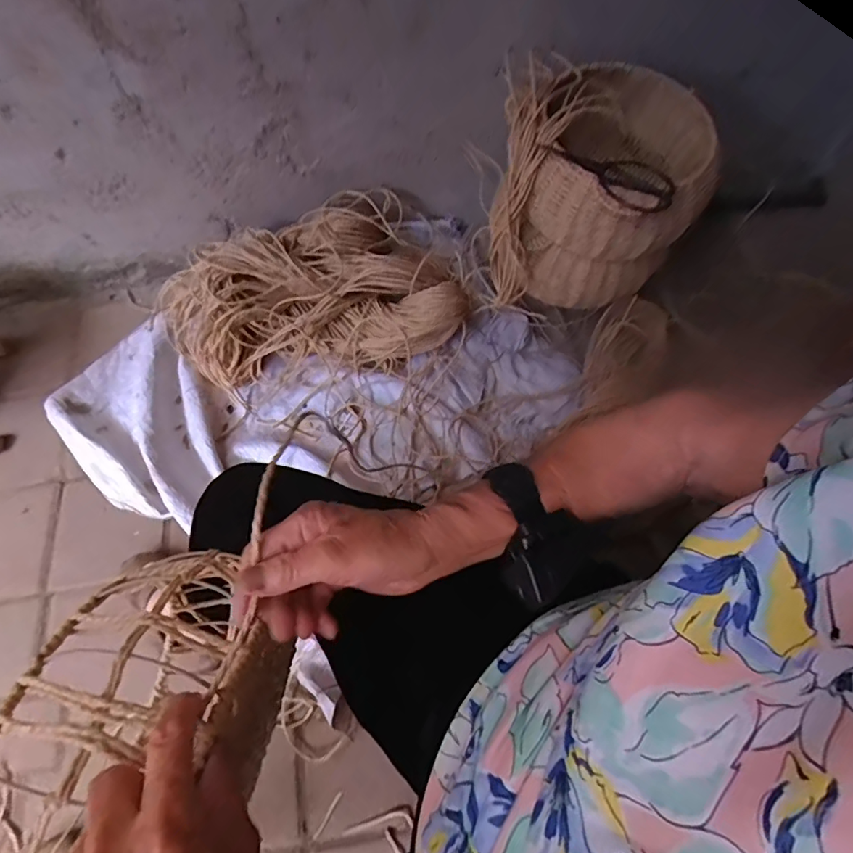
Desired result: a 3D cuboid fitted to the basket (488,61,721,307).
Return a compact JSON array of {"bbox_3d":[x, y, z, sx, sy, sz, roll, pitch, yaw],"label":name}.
[{"bbox_3d":[0.281,-0.405,0.850,0.323,0.264,0.398,19,69,9],"label":"basket"}]

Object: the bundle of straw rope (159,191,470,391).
[{"bbox_3d":[-0.233,-0.285,0.990,0.579,0.159,0.340,-6,67,-1],"label":"bundle of straw rope"}]

